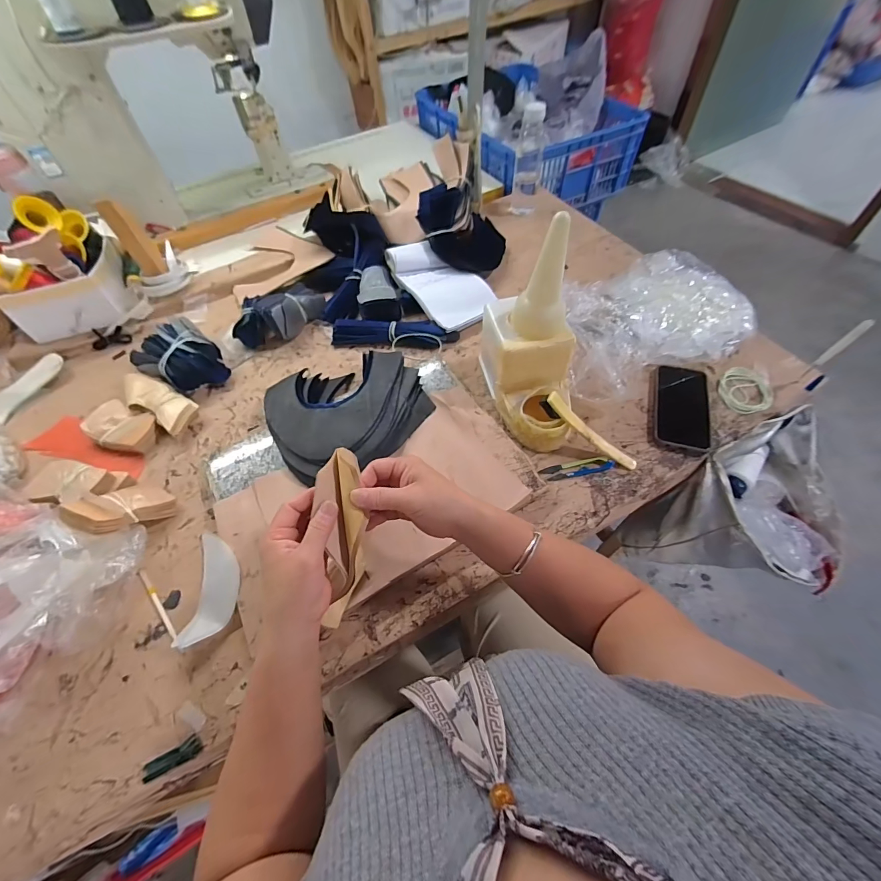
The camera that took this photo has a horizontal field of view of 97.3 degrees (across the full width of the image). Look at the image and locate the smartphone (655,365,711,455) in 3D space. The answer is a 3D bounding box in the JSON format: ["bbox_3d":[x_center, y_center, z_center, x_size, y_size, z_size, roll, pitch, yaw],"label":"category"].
[{"bbox_3d":[0.368,-0.054,0.588,0.077,0.013,0.160,12,59,12],"label":"smartphone"}]

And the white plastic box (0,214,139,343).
[{"bbox_3d":[-0.687,-0.298,0.722,0.176,0.083,0.183,-22,58,-10],"label":"white plastic box"}]

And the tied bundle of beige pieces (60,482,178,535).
[{"bbox_3d":[-0.413,0.085,0.503,0.060,0.113,0.025,30,107,19],"label":"tied bundle of beige pieces"}]

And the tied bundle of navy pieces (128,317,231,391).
[{"bbox_3d":[-0.437,-0.136,0.655,0.121,0.076,0.112,35,66,23],"label":"tied bundle of navy pieces"}]

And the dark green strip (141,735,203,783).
[{"bbox_3d":[-0.269,0.320,0.389,0.053,0.008,0.018,-30,60,-15],"label":"dark green strip"}]

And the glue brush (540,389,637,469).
[{"bbox_3d":[0.207,-0.011,0.539,0.158,0.026,0.019,37,65,-8],"label":"glue brush"}]

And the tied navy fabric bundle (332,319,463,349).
[{"bbox_3d":[-0.083,-0.192,0.695,0.220,0.029,0.044,3,57,6],"label":"tied navy fabric bundle"}]

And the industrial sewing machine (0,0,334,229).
[{"bbox_3d":[-0.591,-0.683,0.779,0.583,0.414,0.233,-34,61,-17],"label":"industrial sewing machine"}]

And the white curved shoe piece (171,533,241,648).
[{"bbox_3d":[-0.274,0.172,0.471,0.065,0.013,0.129,-18,57,10],"label":"white curved shoe piece"}]

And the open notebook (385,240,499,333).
[{"bbox_3d":[0.007,-0.294,0.735,0.129,0.059,0.226,-31,60,-15],"label":"open notebook"}]

